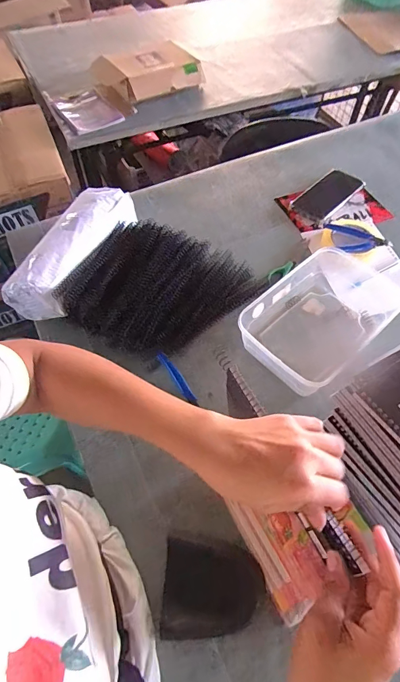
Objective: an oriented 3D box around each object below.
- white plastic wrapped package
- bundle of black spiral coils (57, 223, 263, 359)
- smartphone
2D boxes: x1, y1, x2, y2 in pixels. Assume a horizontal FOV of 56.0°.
[{"bbox_3d":[-0.208,-0.159,0.627,0.111,0.066,0.267,21,61,13],"label":"white plastic wrapped package"},{"bbox_3d":[-0.053,-0.090,0.602,0.258,0.071,0.246,20,61,13],"label":"bundle of black spiral coils"},{"bbox_3d":[0.263,-0.302,0.766,0.082,0.011,0.159,40,67,22],"label":"smartphone"}]

